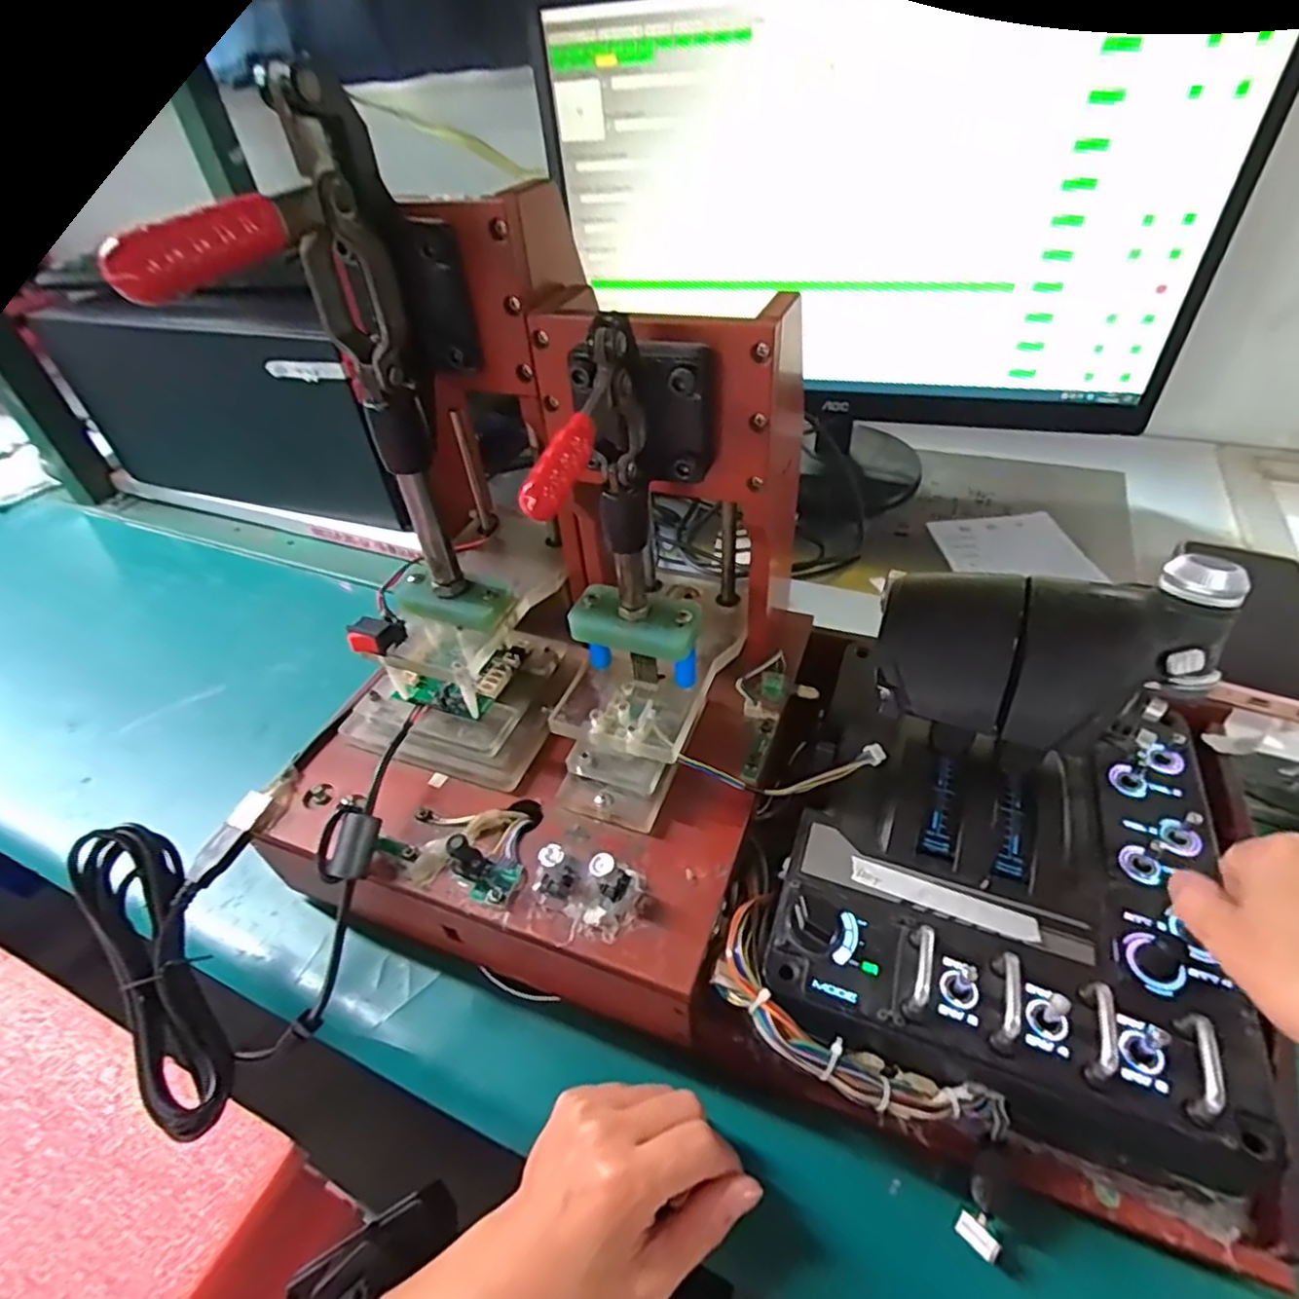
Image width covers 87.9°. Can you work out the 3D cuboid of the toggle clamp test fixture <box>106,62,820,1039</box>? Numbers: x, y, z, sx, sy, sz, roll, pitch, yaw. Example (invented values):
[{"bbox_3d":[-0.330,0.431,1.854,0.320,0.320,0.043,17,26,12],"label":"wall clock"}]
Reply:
[{"bbox_3d":[-0.063,-0.030,0.301,0.246,0.285,0.228,9,46,14],"label":"toggle clamp test fixture"}]

